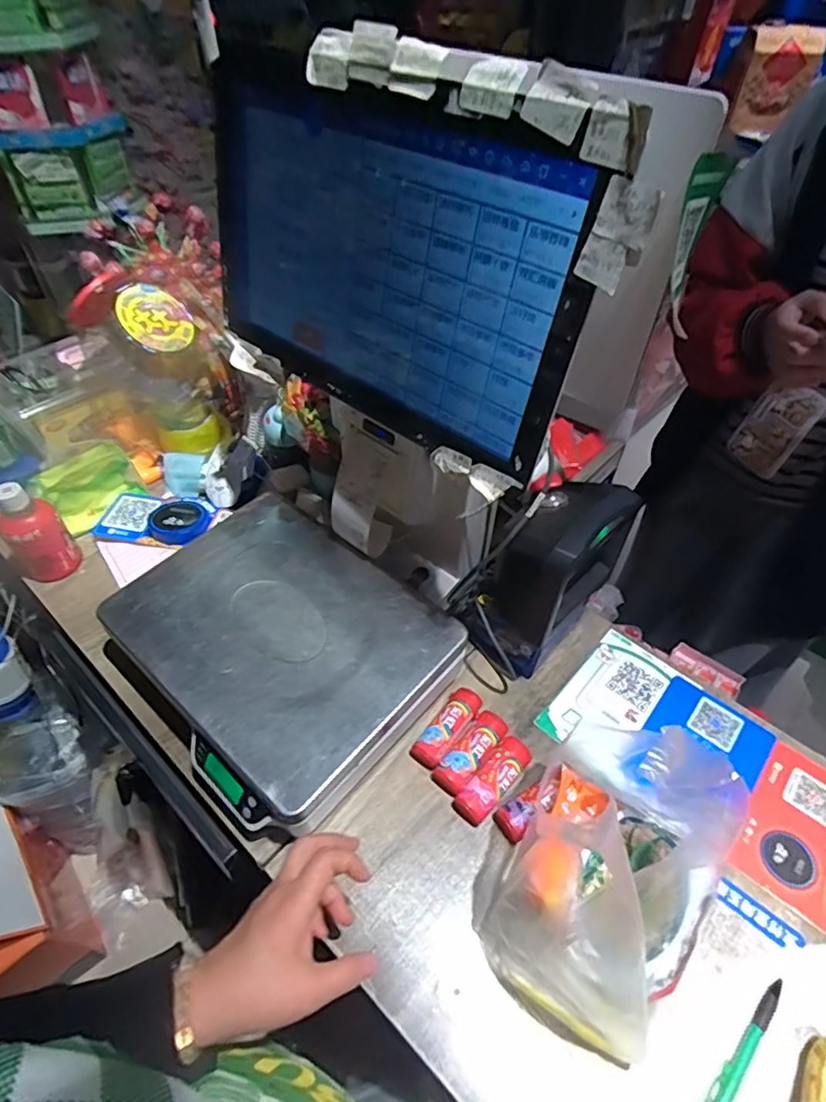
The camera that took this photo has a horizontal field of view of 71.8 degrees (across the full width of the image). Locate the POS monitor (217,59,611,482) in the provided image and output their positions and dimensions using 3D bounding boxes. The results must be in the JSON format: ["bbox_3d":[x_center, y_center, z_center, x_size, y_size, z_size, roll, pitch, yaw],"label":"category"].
[{"bbox_3d":[-0.038,-0.231,0.467,0.385,0.213,0.064,32,55,25],"label":"POS monitor"}]

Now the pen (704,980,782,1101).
[{"bbox_3d":[0.267,0.405,0.463,0.129,0.011,0.015,-36,58,-28],"label":"pen"}]

